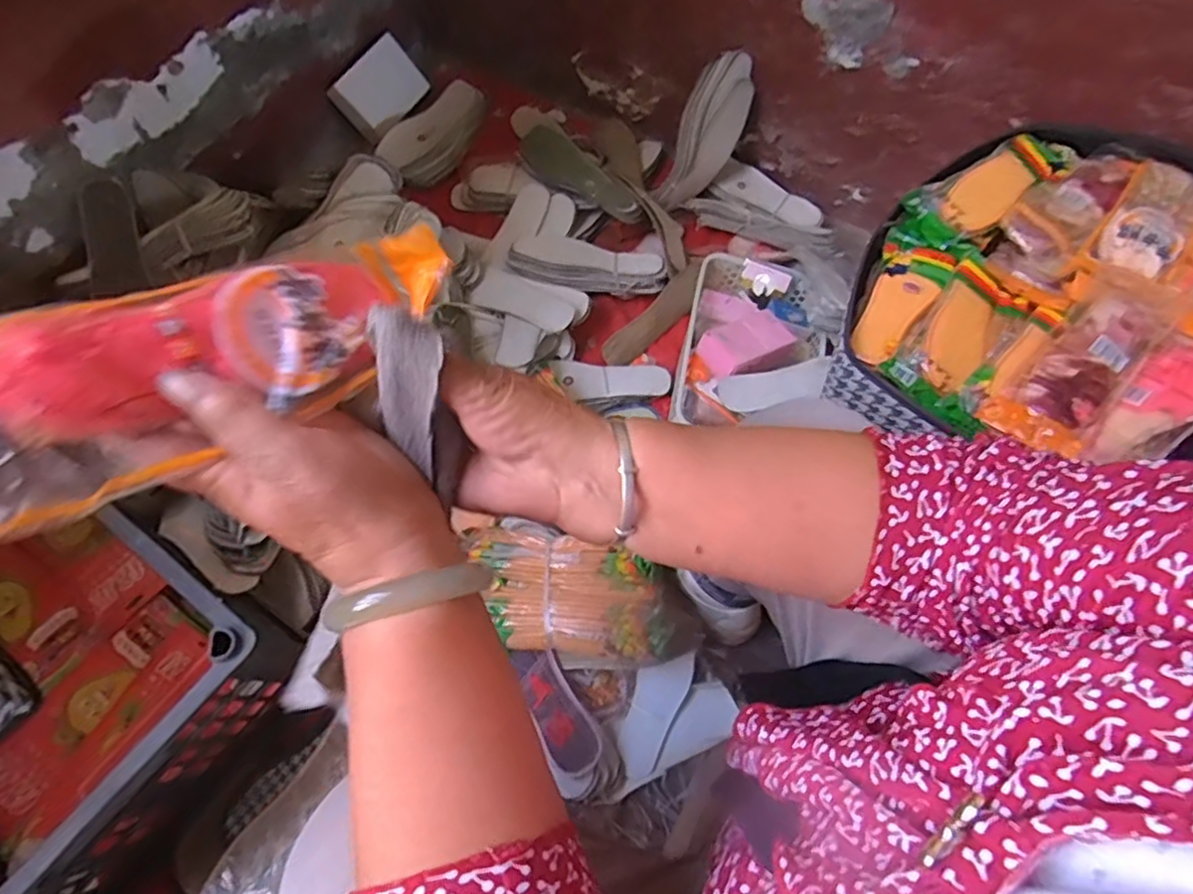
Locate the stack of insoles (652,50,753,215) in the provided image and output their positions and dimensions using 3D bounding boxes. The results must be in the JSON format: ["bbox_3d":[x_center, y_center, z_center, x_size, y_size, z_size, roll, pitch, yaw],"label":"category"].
[{"bbox_3d":[0.170,-0.485,0.990,0.081,0.233,0.075,33,28,13],"label":"stack of insoles"}]

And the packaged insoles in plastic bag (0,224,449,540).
[{"bbox_3d":[-0.177,-0.033,0.258,0.082,0.040,0.264,39,48,15],"label":"packaged insoles in plastic bag"}]

